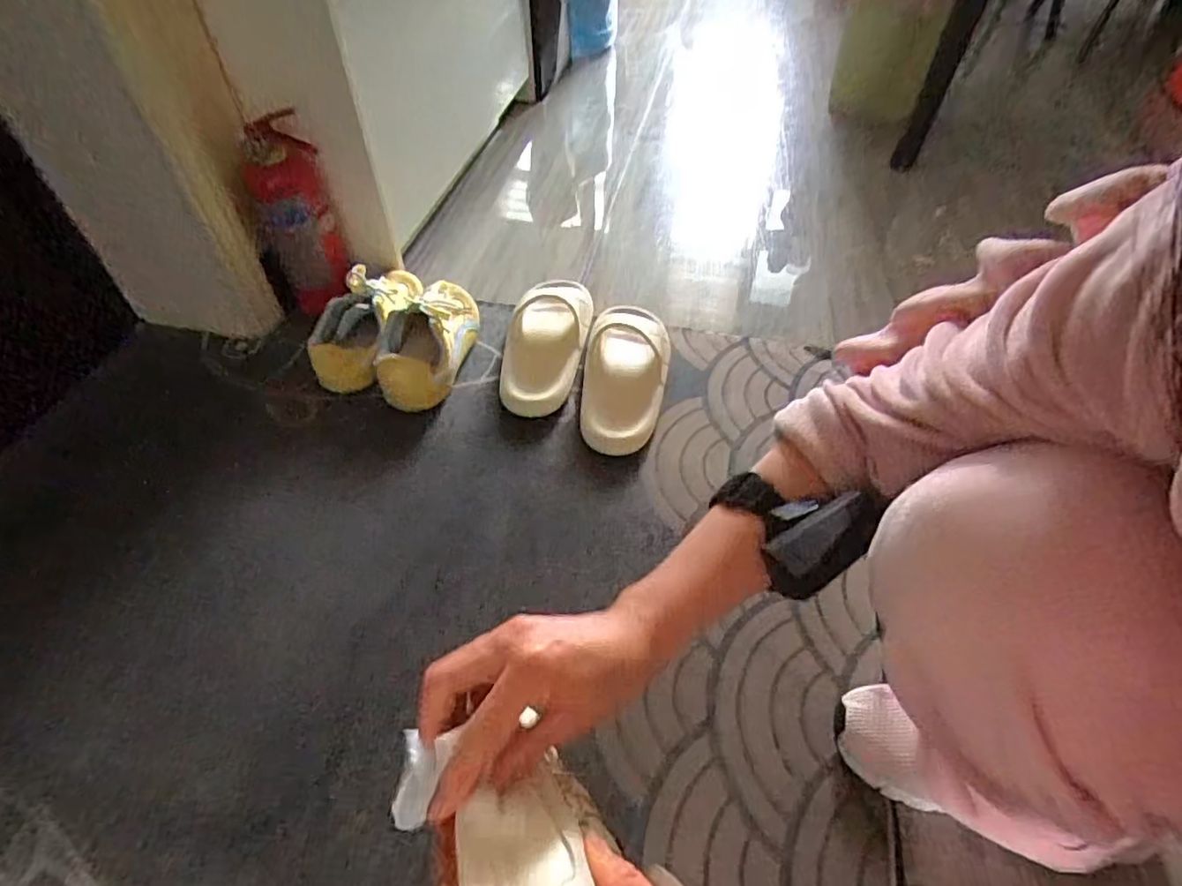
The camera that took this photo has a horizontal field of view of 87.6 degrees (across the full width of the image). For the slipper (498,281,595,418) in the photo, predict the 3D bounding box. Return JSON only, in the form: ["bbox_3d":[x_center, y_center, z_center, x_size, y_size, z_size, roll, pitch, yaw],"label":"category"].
[{"bbox_3d":[-0.064,-0.140,0.860,0.106,0.063,0.241,7,50,6],"label":"slipper"}]

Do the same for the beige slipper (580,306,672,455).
[{"bbox_3d":[0.046,-0.099,0.823,0.112,0.064,0.250,7,50,6],"label":"beige slipper"}]

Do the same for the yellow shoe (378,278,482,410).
[{"bbox_3d":[-0.219,-0.145,0.846,0.099,0.083,0.212,9,50,7],"label":"yellow shoe"}]

